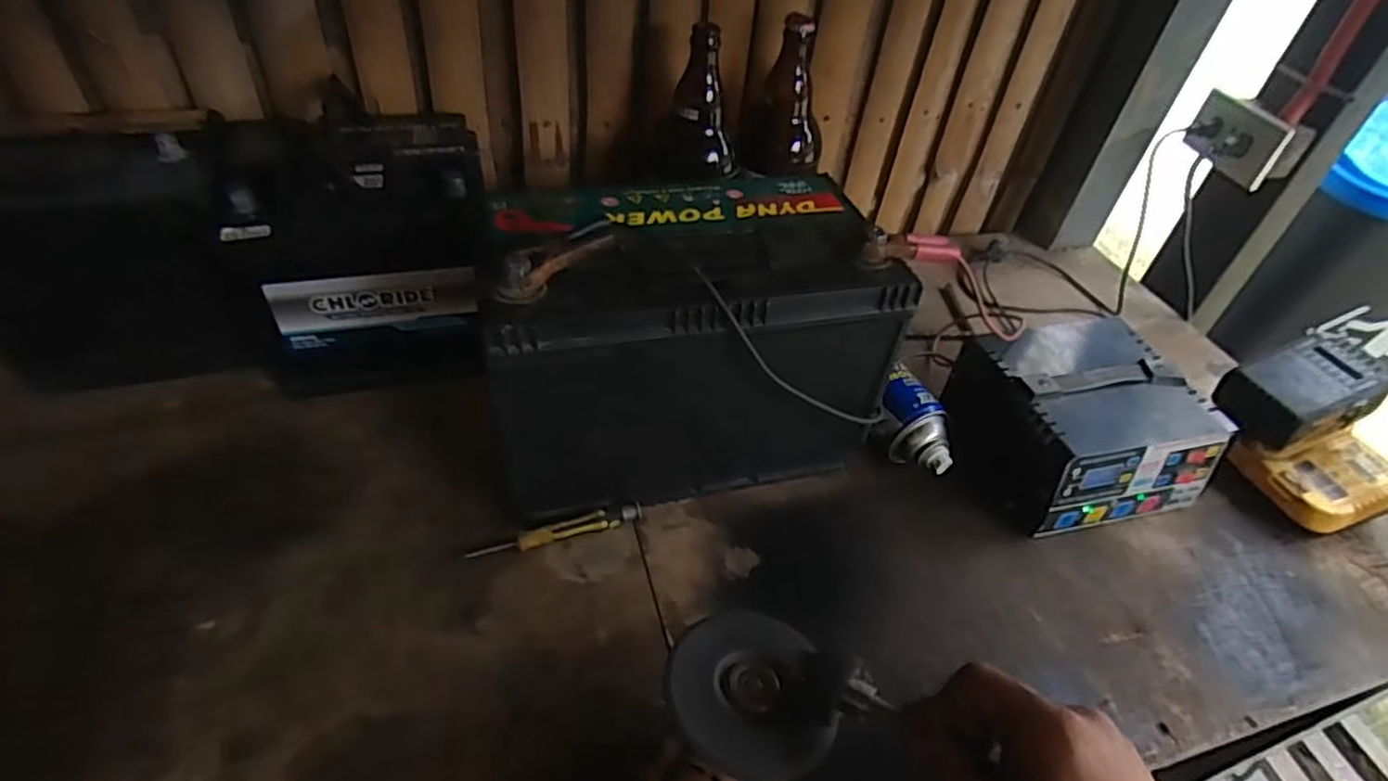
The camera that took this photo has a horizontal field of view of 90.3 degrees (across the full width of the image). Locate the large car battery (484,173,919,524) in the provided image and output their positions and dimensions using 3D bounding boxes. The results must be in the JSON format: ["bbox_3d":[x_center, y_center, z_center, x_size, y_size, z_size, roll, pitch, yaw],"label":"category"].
[{"bbox_3d":[-0.006,-0.038,0.553,0.292,0.217,0.170,-6,45,-13],"label":"large car battery"}]

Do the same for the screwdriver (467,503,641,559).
[{"bbox_3d":[-0.104,0.111,0.535,0.133,0.016,0.014,-12,47,-19],"label":"screwdriver"}]

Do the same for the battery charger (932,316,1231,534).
[{"bbox_3d":[0.333,0.029,0.611,0.190,0.097,0.160,-9,46,-16],"label":"battery charger"}]

